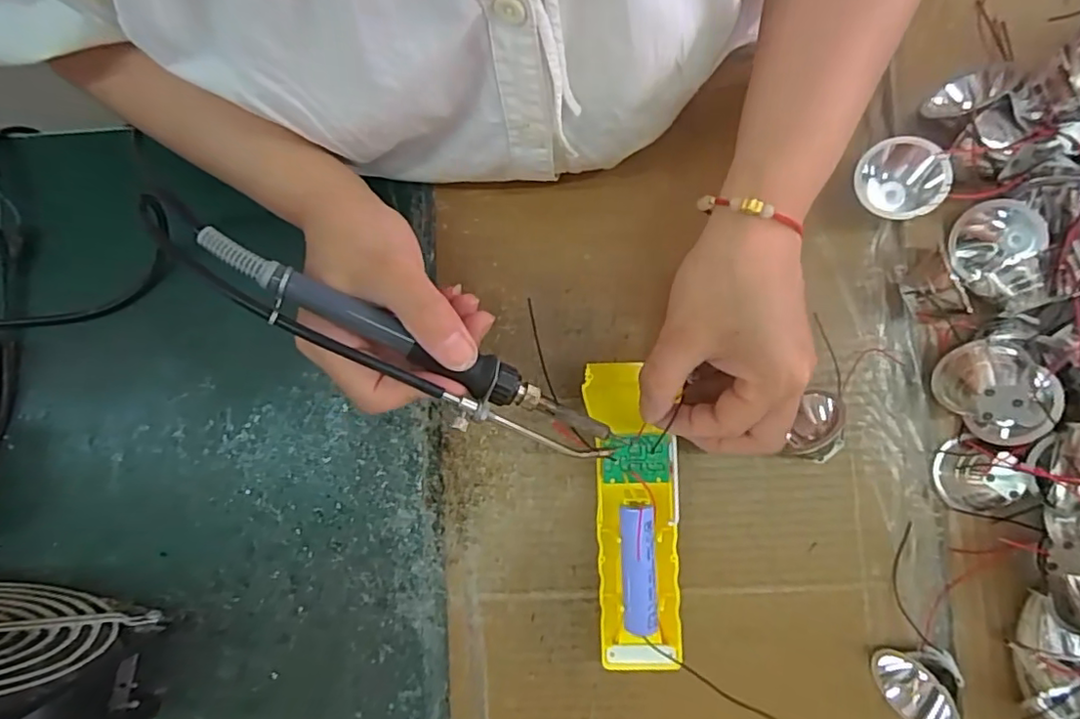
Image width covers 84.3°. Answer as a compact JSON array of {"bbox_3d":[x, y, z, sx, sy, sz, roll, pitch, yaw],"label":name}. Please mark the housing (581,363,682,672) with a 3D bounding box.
[{"bbox_3d":[0.051,0.082,0.311,0.040,0.022,0.154,-1,89,1],"label":"housing"}]

